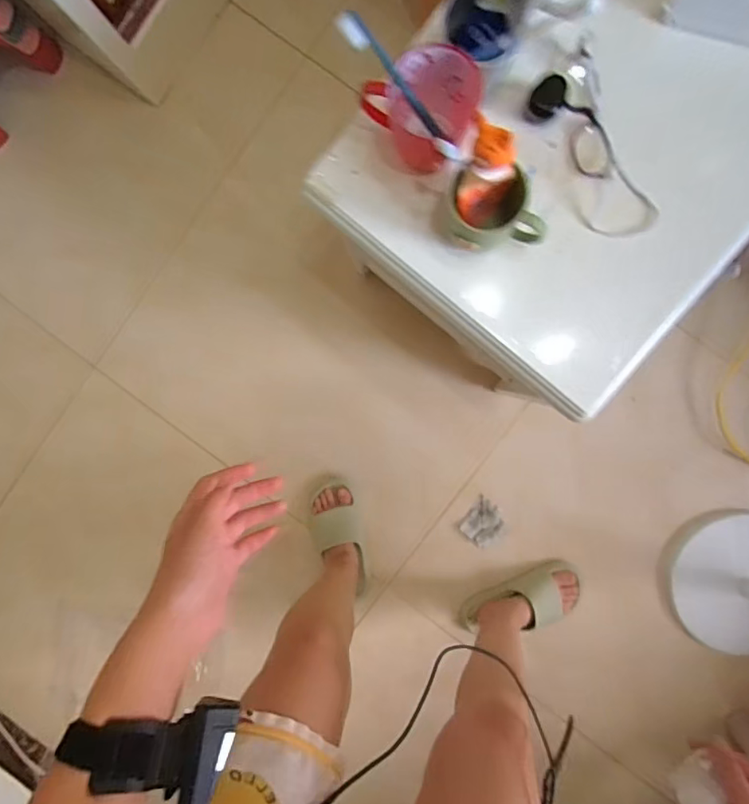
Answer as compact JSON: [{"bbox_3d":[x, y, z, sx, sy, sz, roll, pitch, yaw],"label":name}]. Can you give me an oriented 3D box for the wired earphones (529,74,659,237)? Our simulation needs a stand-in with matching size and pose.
[{"bbox_3d":[0.230,-0.255,0.522,0.068,0.033,0.178,-29,91,5],"label":"wired earphones"}]

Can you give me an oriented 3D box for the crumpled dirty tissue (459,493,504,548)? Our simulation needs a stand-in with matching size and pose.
[{"bbox_3d":[0.226,0.253,1.048,0.071,0.014,0.085,36,95,2],"label":"crumpled dirty tissue"}]

